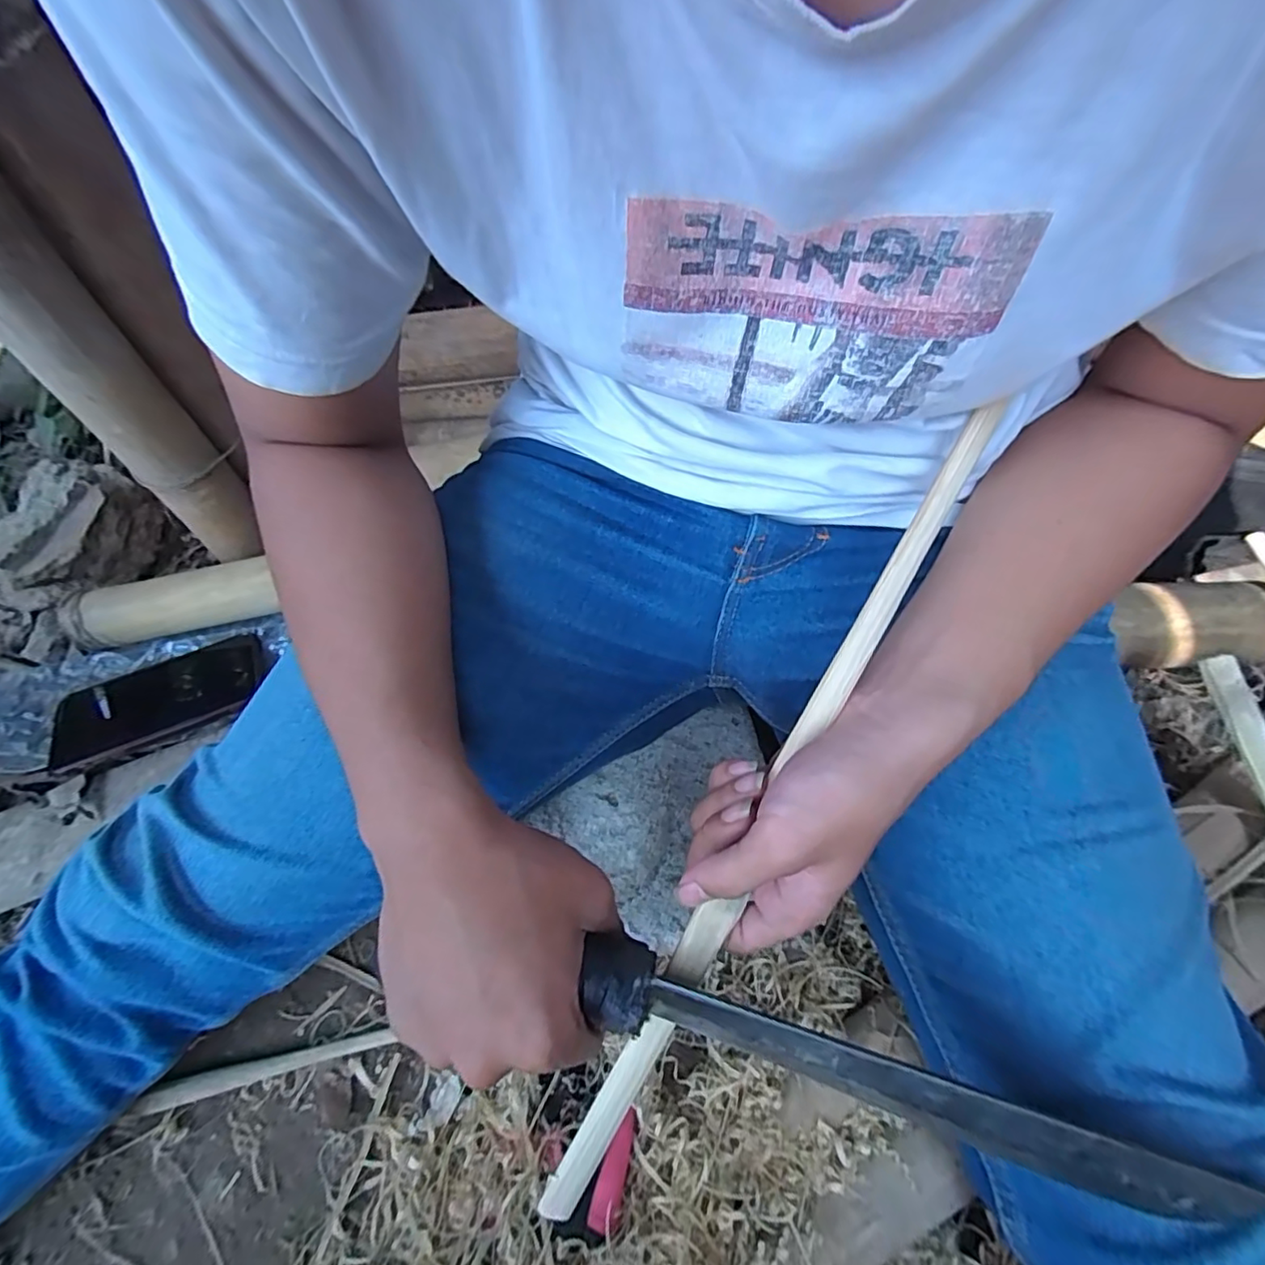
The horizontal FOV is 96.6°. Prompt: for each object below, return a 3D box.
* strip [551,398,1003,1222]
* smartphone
[{"bbox_3d":[0.060,0.084,0.257,0.017,0.007,0.410,28,91,13],"label":"strip"},{"bbox_3d":[-0.398,0.055,0.478,0.153,0.013,0.086,-20,49,-16],"label":"smartphone"}]

